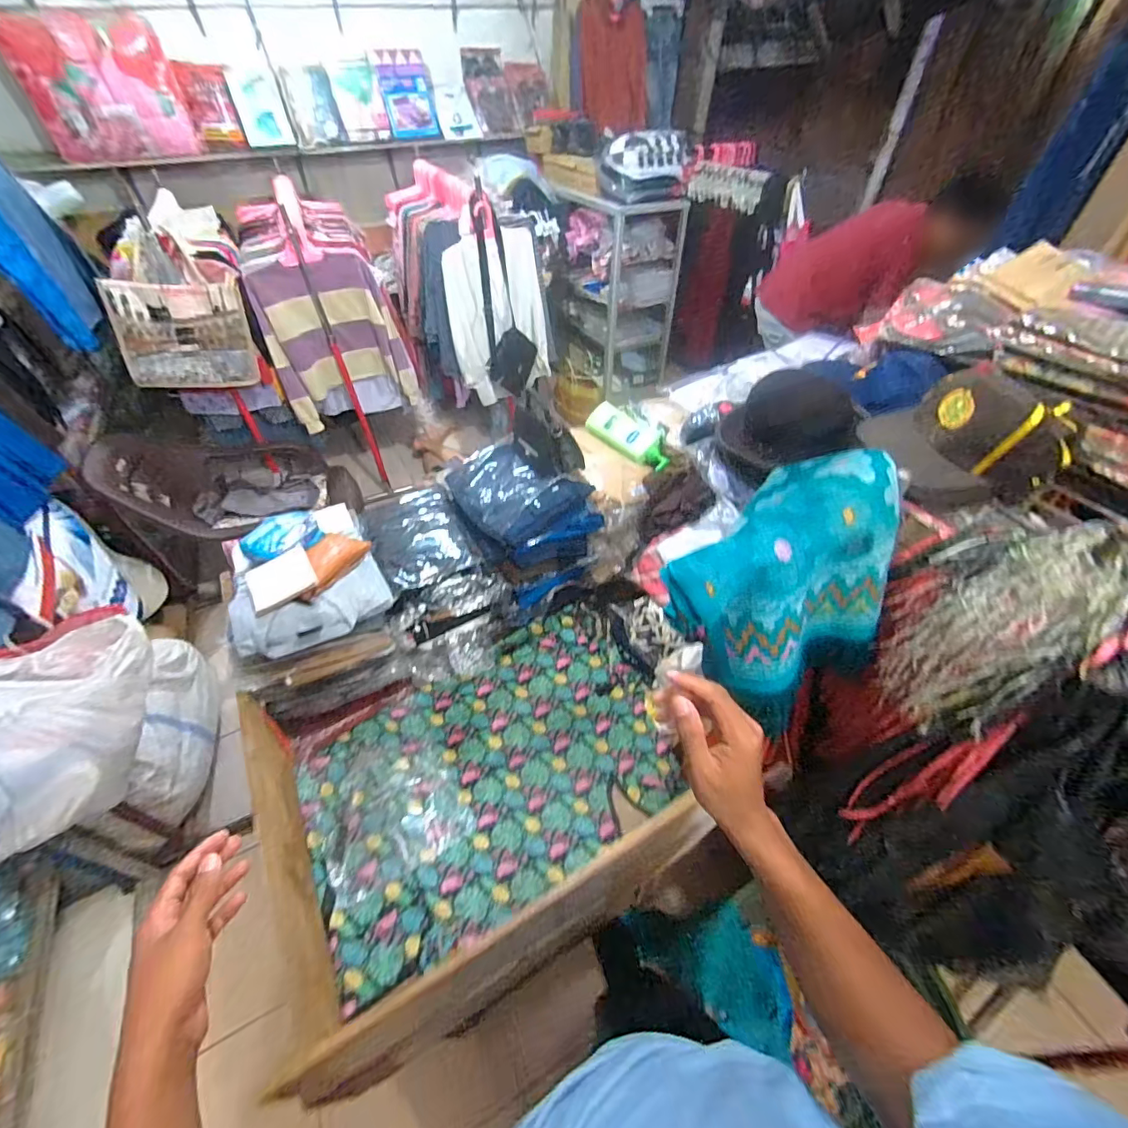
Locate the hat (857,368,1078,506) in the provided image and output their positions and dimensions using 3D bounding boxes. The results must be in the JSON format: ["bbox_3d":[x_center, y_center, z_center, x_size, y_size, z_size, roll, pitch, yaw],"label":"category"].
[{"bbox_3d":[0.535,-0.180,0.656,0.205,0.135,0.168,5,47,5],"label":"hat"}]

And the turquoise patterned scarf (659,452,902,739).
[{"bbox_3d":[0.311,0.033,0.676,0.303,0.299,0.245,-36,56,-29],"label":"turquoise patterned scarf"}]

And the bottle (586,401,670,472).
[{"bbox_3d":[0.147,-0.289,1.094,0.078,0.061,0.221,-31,54,-25],"label":"bottle"}]

